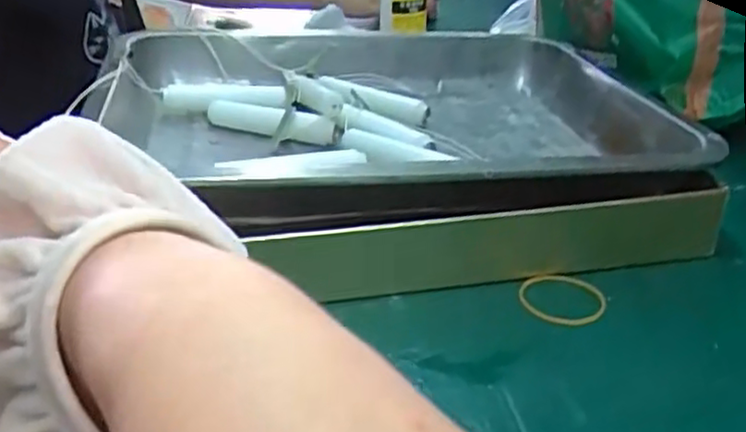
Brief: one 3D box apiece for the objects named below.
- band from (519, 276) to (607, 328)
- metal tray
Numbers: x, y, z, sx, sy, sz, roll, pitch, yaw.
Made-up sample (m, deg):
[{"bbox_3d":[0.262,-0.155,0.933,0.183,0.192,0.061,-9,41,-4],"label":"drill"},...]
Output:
[{"bbox_3d":[0.097,0.042,0.362,0.045,0.005,0.043,-1,29,1],"label":"band"},{"bbox_3d":[0.010,-0.064,0.486,0.342,0.063,0.284,-5,29,-12],"label":"metal tray"}]

